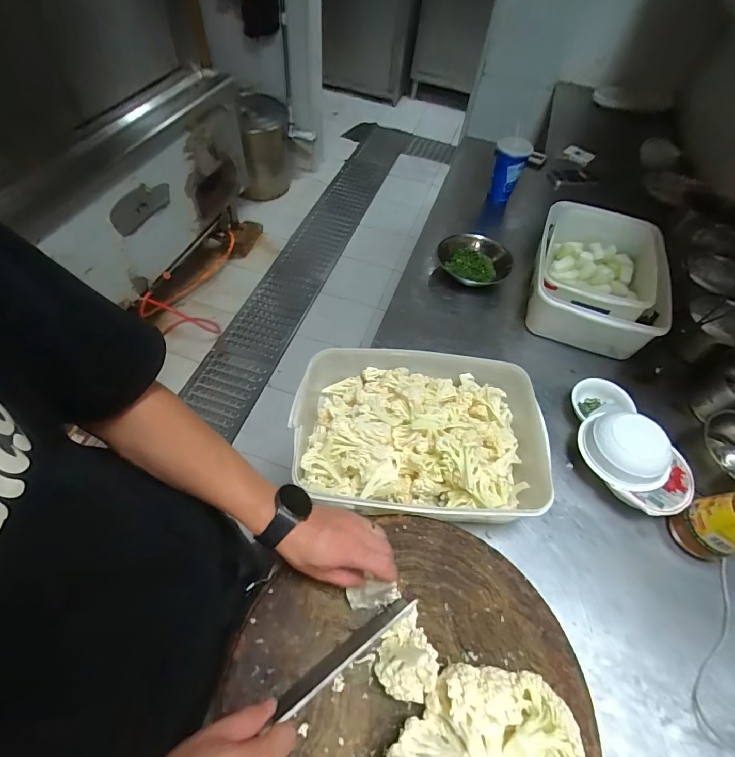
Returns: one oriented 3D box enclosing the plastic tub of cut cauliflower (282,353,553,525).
[{"bbox_3d":[0.089,0.099,0.672,0.399,0.130,0.269,3,56,-3],"label":"plastic tub of cut cauliflower"}]

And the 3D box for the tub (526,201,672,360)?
[{"bbox_3d":[0.520,-0.232,0.908,0.263,0.113,0.362,19,57,7],"label":"tub"}]

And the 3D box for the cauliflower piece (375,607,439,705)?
[{"bbox_3d":[0.045,0.314,0.445,0.073,0.048,0.068,2,57,-4],"label":"cauliflower piece"}]

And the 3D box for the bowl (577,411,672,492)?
[{"bbox_3d":[0.437,0.116,0.669,0.135,0.057,0.126,2,57,-4],"label":"bowl"}]

